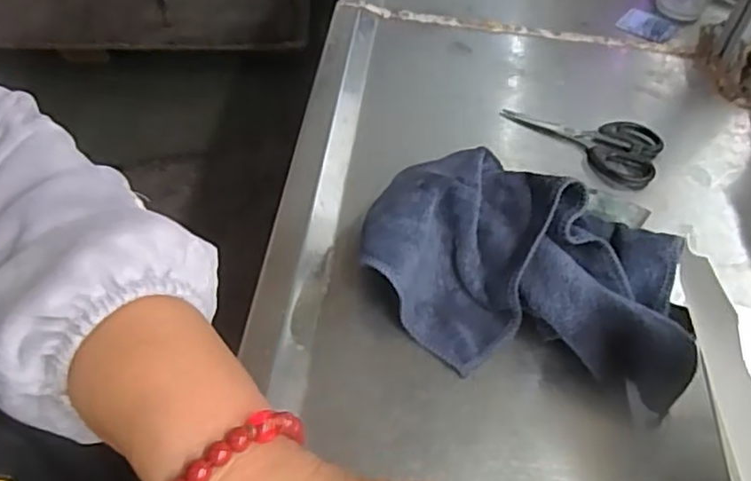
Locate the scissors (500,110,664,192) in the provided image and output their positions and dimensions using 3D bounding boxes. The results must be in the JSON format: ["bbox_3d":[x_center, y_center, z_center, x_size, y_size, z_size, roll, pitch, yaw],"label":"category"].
[{"bbox_3d":[0.183,-0.094,0.551,0.133,0.013,0.067,36,56,22],"label":"scissors"}]

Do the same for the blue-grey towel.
[{"bbox_3d":[0.101,0.014,0.417,0.221,0.065,0.152,22,52,13],"label":"blue-grey towel"}]

